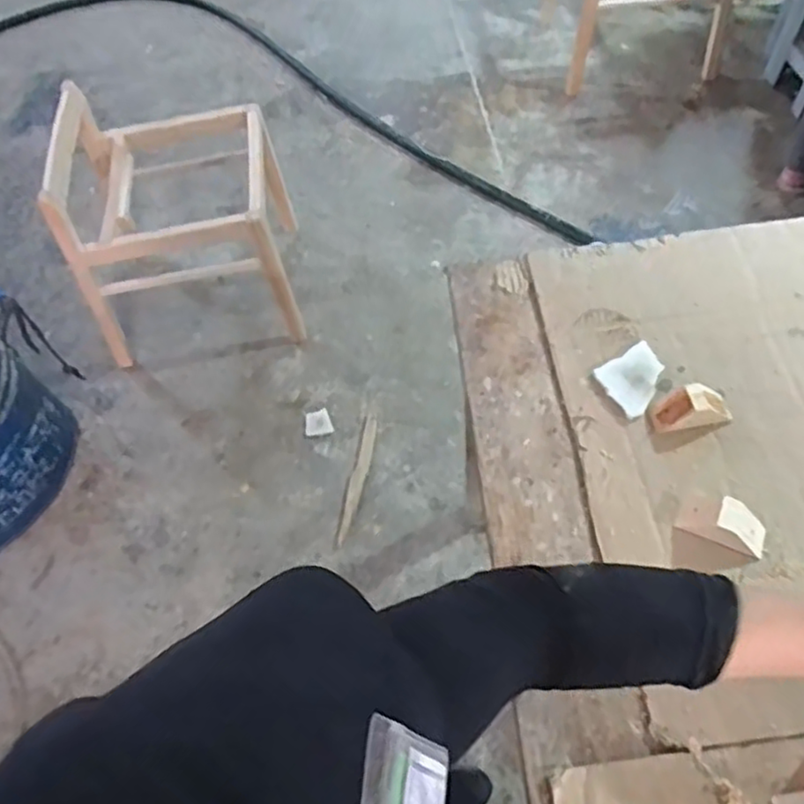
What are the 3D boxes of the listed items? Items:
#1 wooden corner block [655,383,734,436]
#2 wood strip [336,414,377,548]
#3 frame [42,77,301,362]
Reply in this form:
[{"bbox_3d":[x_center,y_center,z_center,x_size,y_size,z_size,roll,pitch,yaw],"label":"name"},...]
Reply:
[{"bbox_3d":[0.315,0.006,0.739,0.083,0.036,0.041,-13,58,-4],"label":"wooden corner block"},{"bbox_3d":[-0.106,0.180,1.634,0.039,0.011,0.345,9,59,10],"label":"wood strip"},{"bbox_3d":[-0.556,-0.477,1.750,0.504,0.523,0.518,-8,58,-1],"label":"frame"}]

